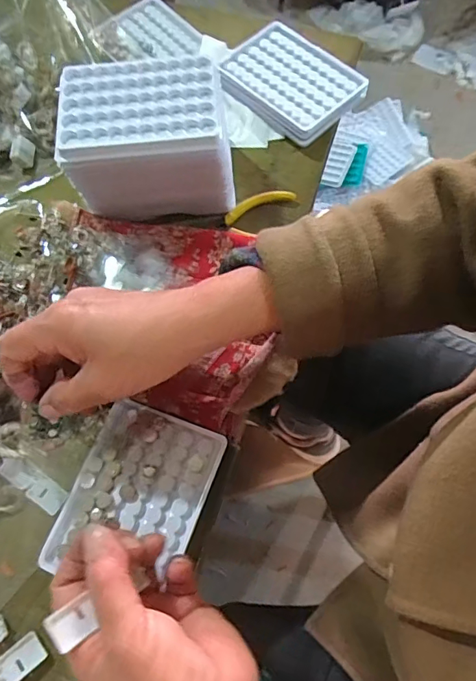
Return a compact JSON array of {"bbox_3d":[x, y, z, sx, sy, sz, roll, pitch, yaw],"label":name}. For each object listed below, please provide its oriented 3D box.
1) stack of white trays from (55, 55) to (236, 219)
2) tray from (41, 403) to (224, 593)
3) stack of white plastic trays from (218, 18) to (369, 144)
[{"bbox_3d":[-0.073,-0.168,0.402,0.132,0.090,0.088,-6,69,-2],"label":"stack of white trays"},{"bbox_3d":[-0.073,0.112,0.341,0.093,0.010,0.123,19,70,8],"label":"tray"},{"bbox_3d":[0.053,-0.262,0.472,0.095,0.017,0.133,-41,74,-14],"label":"stack of white plastic trays"}]

